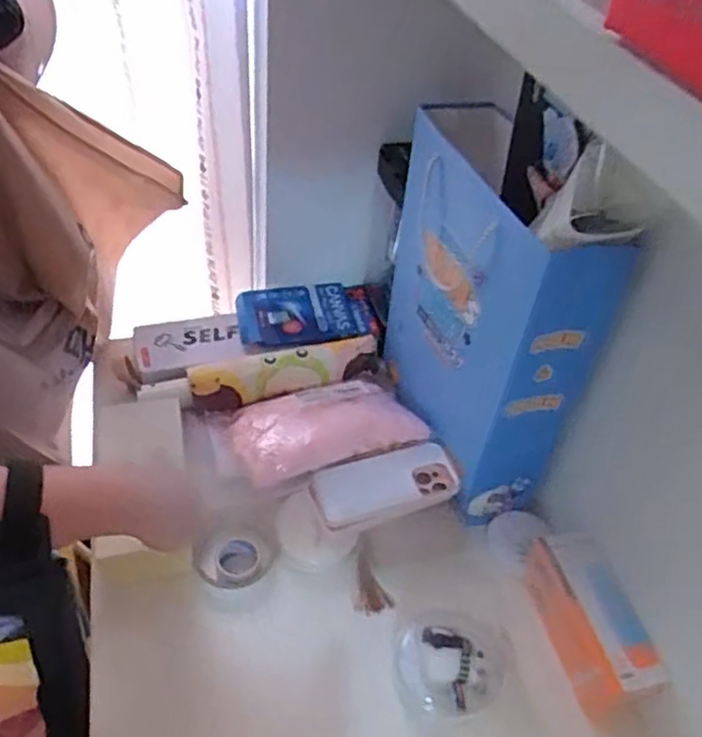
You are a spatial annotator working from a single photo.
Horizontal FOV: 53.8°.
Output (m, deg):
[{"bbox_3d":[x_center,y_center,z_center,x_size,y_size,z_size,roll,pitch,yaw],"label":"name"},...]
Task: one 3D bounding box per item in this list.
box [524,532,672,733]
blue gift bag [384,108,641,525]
[{"bbox_3d":[0.217,0.240,0.647,0.069,0.090,0.156,-8,46,-15],"label":"box"},{"bbox_3d":[0.127,-0.053,0.723,0.091,0.326,0.286,-8,46,-15],"label":"blue gift bag"}]

